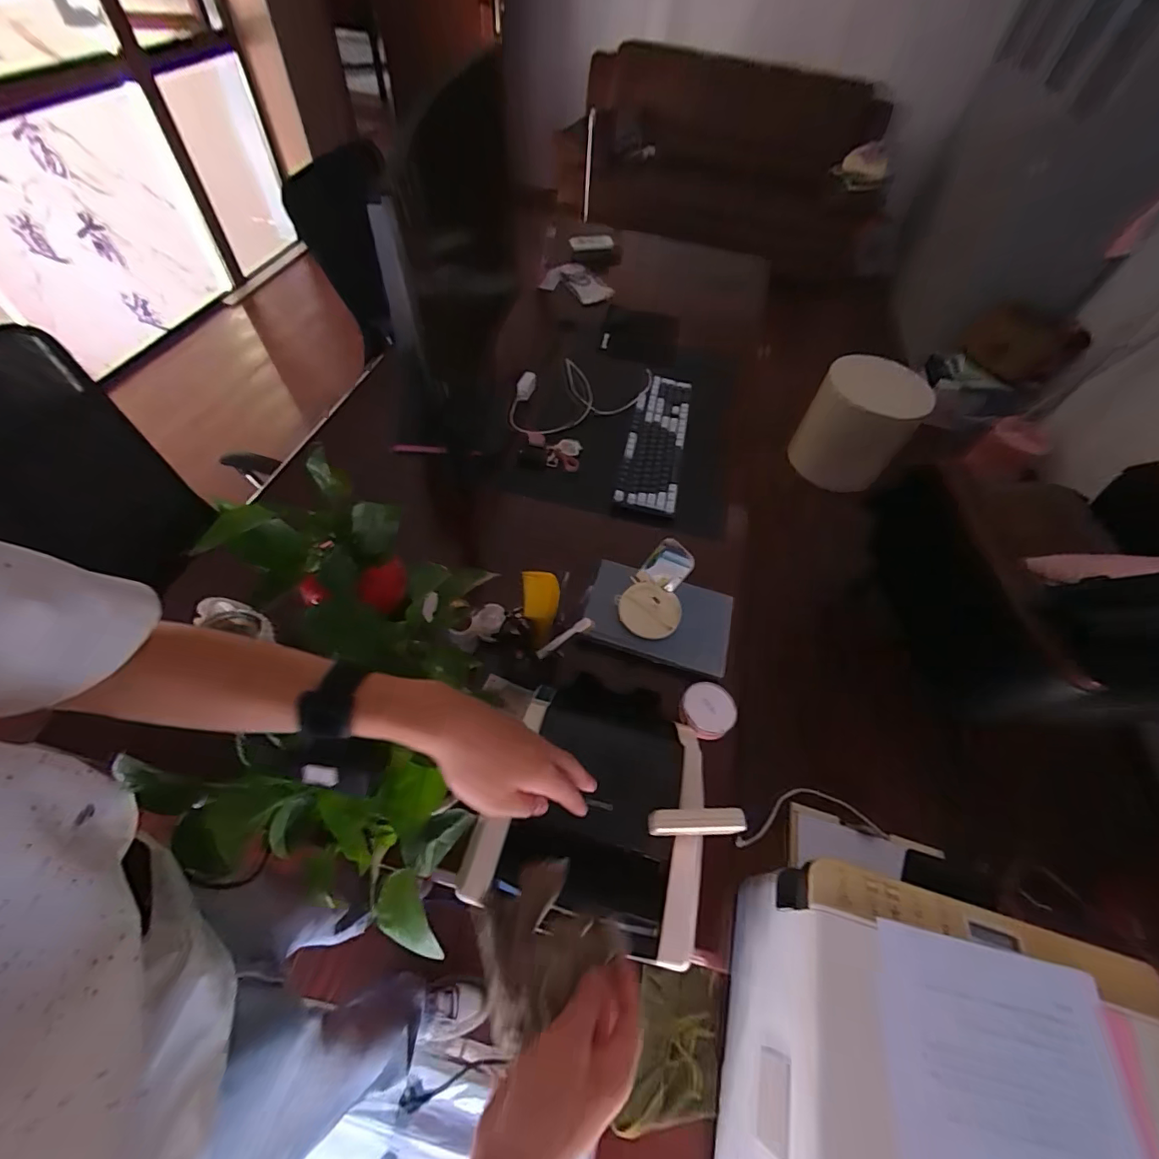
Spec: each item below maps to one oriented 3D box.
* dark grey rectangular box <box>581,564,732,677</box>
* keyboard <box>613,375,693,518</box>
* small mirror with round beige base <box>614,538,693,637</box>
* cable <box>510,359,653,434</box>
[{"bbox_3d":[0.126,0.057,0.793,0.228,0.027,0.149,13,65,13],"label":"dark grey rectangular box"},{"bbox_3d":[0.166,-0.305,1.061,0.123,0.037,0.415,12,56,4],"label":"keyboard"},{"bbox_3d":[0.121,0.006,0.756,0.098,0.130,0.117,21,57,9],"label":"small mirror with round beige base"},{"bbox_3d":[-0.007,-0.440,1.130,0.367,0.032,0.211,-25,61,-20],"label":"cable"}]

